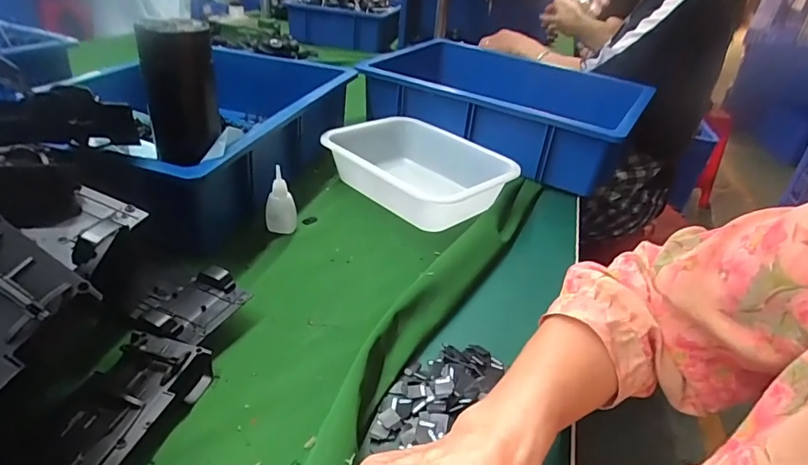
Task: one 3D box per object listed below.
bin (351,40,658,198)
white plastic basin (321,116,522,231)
[{"bbox_3d":[0.181,-0.235,0.889,0.452,0.129,0.379,17,33,17],"label":"bin"},{"bbox_3d":[0.021,-0.086,0.688,0.180,0.067,0.239,-24,43,-39],"label":"white plastic basin"}]

